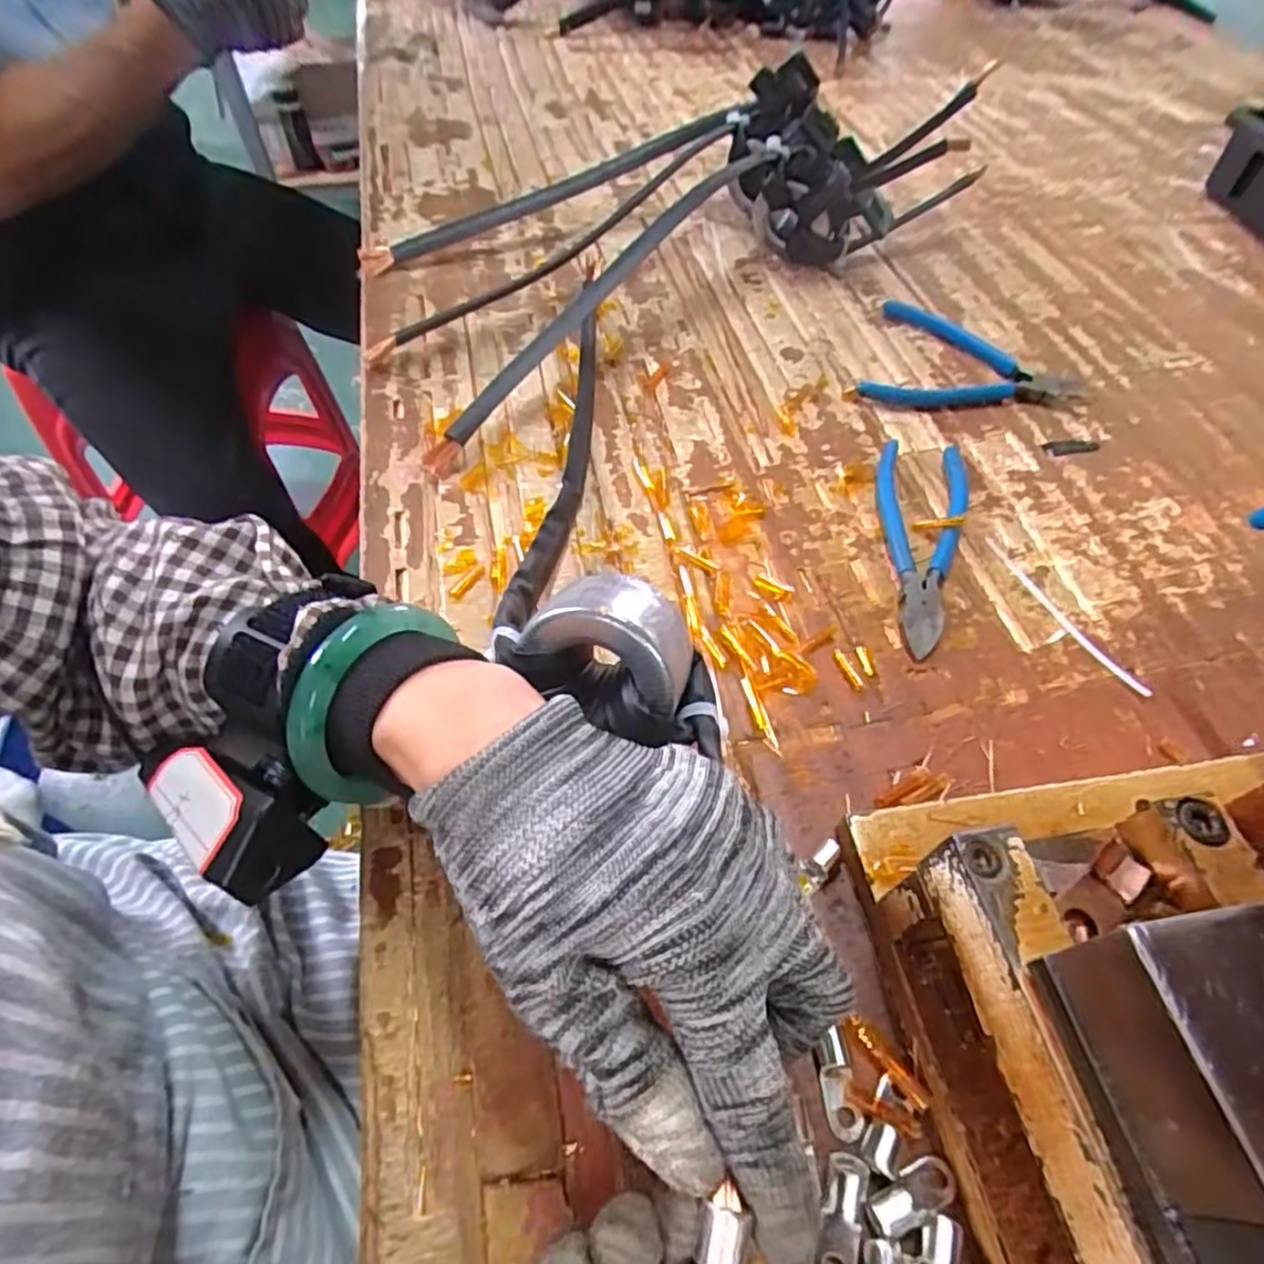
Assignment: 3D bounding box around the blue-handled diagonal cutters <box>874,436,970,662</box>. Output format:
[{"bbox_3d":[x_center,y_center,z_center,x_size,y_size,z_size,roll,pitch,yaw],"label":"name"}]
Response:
[{"bbox_3d":[0.157,-0.053,0.375,0.050,0.009,0.158,14,55,9],"label":"blue-handled diagonal cutters"}]

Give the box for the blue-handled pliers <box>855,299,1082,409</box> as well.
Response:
[{"bbox_3d":[0.228,-0.175,0.459,0.134,0.010,0.108,20,56,13],"label":"blue-handled pliers"}]

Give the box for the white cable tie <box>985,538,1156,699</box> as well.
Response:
[{"bbox_3d":[0.218,-0.010,0.349,0.011,0.004,0.107,-21,57,-15],"label":"white cable tie"}]

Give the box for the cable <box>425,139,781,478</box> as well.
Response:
[{"bbox_3d":[-0.009,-0.223,0.431,0.016,0.032,0.340,35,75,22],"label":"cable"}]

